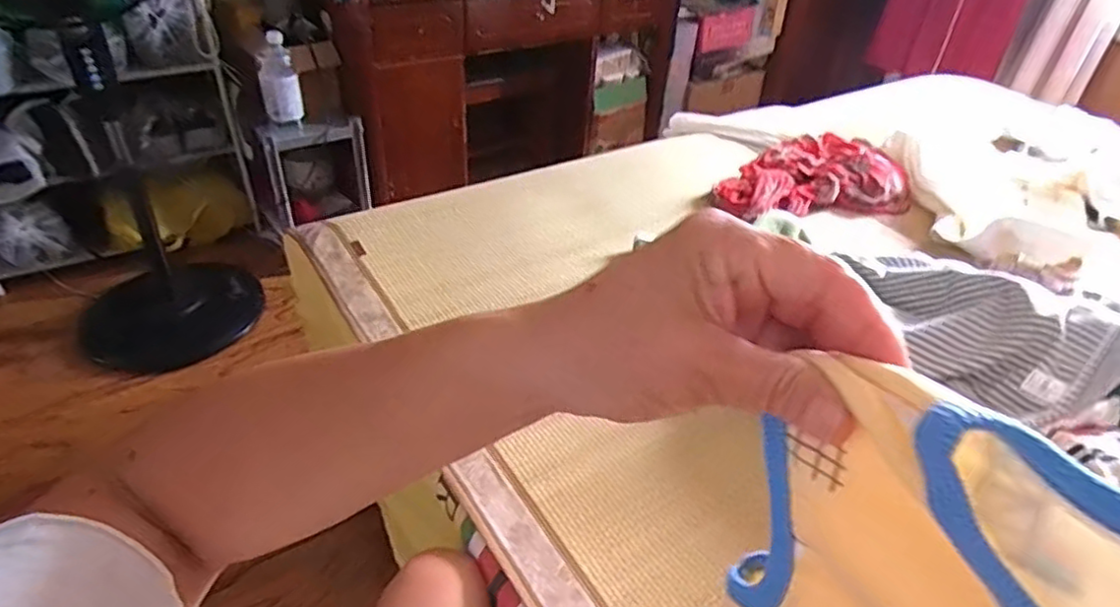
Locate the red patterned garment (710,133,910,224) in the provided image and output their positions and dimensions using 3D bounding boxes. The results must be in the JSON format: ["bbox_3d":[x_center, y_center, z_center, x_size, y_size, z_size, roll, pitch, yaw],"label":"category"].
[{"bbox_3d":[0.429,-0.229,1.159,0.366,0.050,0.218,-7,40,-14],"label":"red patterned garment"}]

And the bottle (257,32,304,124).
[{"bbox_3d":[-0.629,-0.495,1.448,0.083,0.196,0.062,-8,40,-15],"label":"bottle"}]

